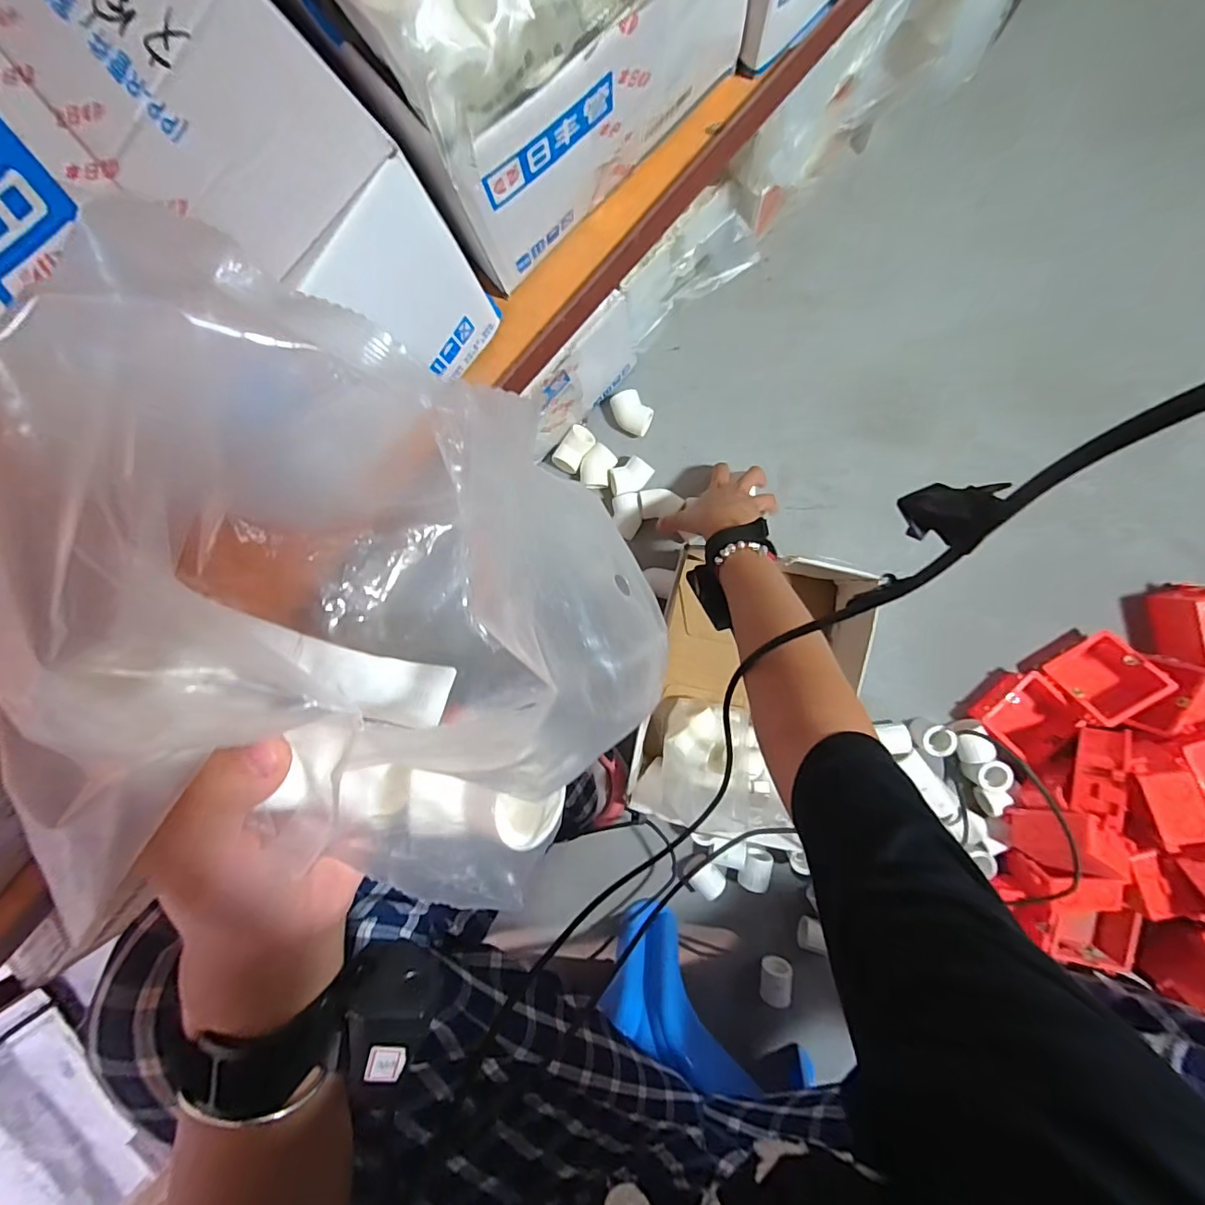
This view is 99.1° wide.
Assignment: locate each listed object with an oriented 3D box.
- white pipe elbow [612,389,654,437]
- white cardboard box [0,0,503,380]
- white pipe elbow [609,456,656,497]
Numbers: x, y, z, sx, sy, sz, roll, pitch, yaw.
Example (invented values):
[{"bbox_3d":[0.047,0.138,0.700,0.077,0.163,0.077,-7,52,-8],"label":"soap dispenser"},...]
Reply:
[{"bbox_3d":[0.036,-0.230,0.633,0.042,0.035,0.056,-40,86,4],"label":"white pipe elbow"},{"bbox_3d":[-0.243,-0.223,0.285,0.195,0.135,0.311,-45,86,4],"label":"white cardboard box"},{"bbox_3d":[0.035,-0.154,0.636,0.055,0.027,0.037,-24,88,5],"label":"white pipe elbow"}]

